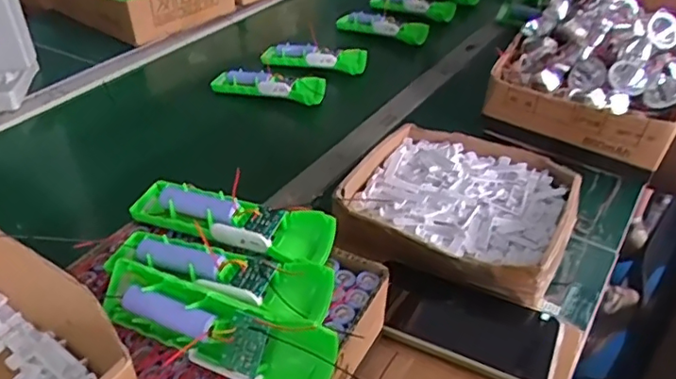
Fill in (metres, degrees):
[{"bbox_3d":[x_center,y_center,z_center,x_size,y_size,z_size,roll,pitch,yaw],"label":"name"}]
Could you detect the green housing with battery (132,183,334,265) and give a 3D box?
[{"bbox_3d":[-0.083,0.025,0.461,0.158,0.029,0.048,15,39,18],"label":"green housing with battery"}]

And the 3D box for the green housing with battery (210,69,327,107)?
[{"bbox_3d":[-0.100,-0.151,0.836,0.170,0.029,0.031,9,38,11],"label":"green housing with battery"}]

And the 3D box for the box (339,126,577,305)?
[{"bbox_3d":[0.122,0.012,0.593,0.215,0.053,0.189,18,41,21],"label":"box"}]

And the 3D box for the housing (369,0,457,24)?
[{"bbox_3d":[0.145,-0.354,1.134,0.172,0.046,0.034,10,38,12],"label":"housing"}]

